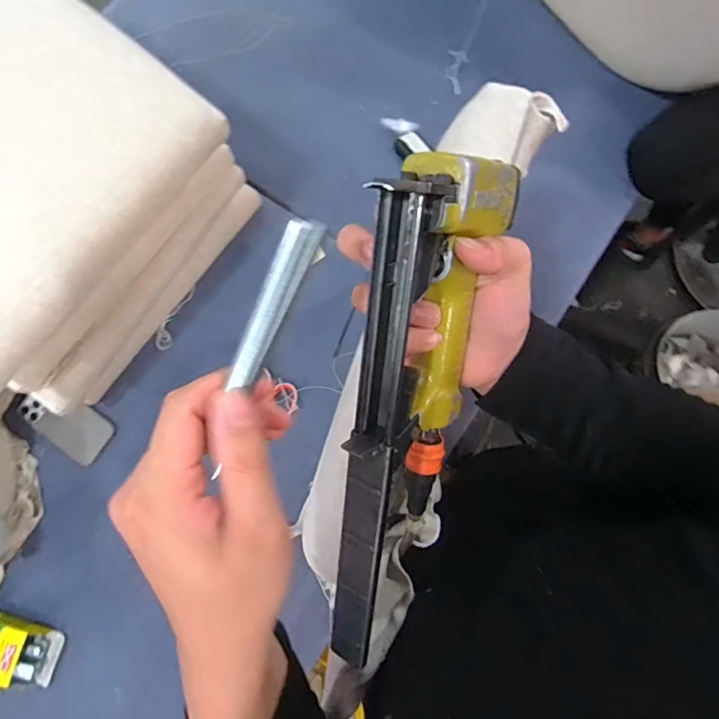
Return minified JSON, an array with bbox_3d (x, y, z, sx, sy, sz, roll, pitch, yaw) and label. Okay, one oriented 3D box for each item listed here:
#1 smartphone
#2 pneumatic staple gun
[{"bbox_3d":[-0.484,0.102,0.824,0.151,0.015,0.080,34,82,2],"label":"smartphone"},{"bbox_3d":[0.033,0.029,0.303,0.074,0.092,0.317,12,104,4],"label":"pneumatic staple gun"}]

